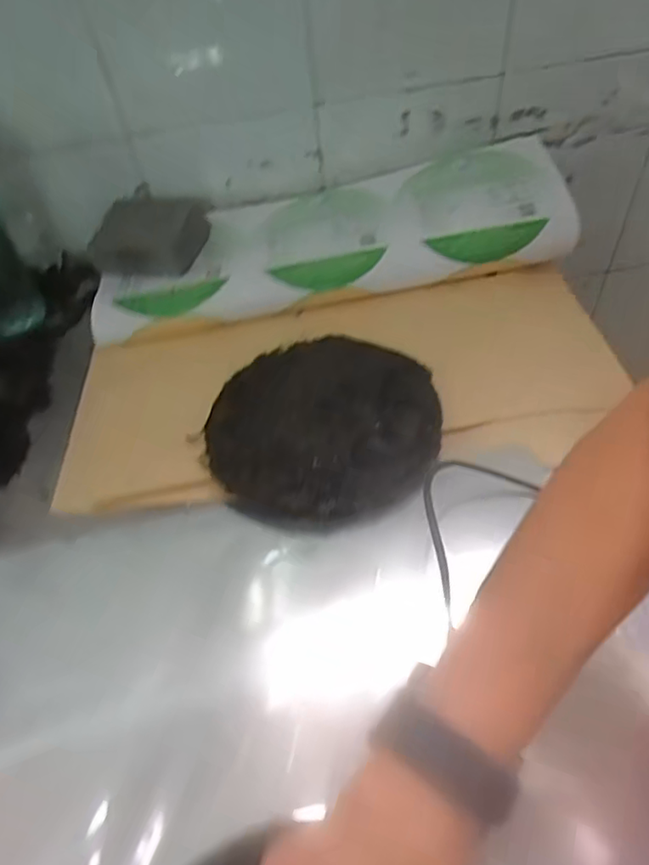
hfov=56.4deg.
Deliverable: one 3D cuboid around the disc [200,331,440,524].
[{"bbox_3d":[-0.001,-0.012,0.517,0.194,0.013,0.194,-2,53,3],"label":"disc"}]

